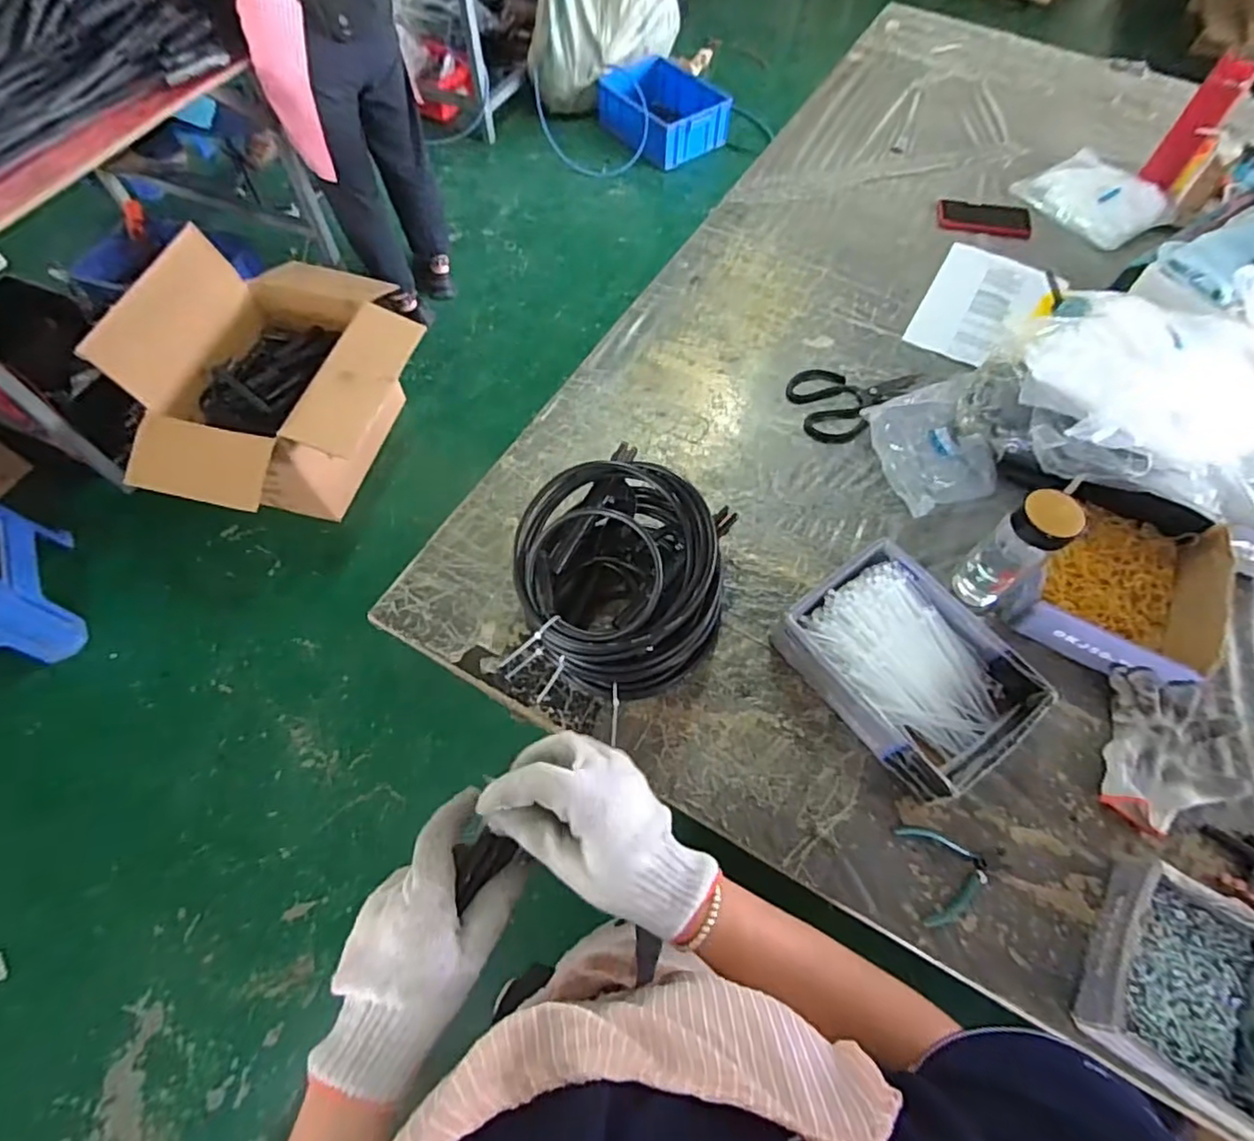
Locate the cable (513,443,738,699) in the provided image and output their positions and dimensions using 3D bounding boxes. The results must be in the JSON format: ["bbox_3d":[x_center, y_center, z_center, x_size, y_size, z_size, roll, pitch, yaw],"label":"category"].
[{"bbox_3d":[-0.003,0.011,0.733,0.238,0.151,0.226,0,63,-1],"label":"cable"}]

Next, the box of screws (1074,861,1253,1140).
[{"bbox_3d":[0.566,0.415,0.575,0.250,0.081,0.179,31,67,14],"label":"box of screws"}]

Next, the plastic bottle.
[{"bbox_3d":[0.450,-0.018,0.738,0.058,0.183,0.068,-37,69,-18],"label":"plastic bottle"}]

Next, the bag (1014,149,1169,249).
[{"bbox_3d":[0.914,-0.725,1.211,0.250,0.040,0.244,-30,67,-15],"label":"bag"}]

